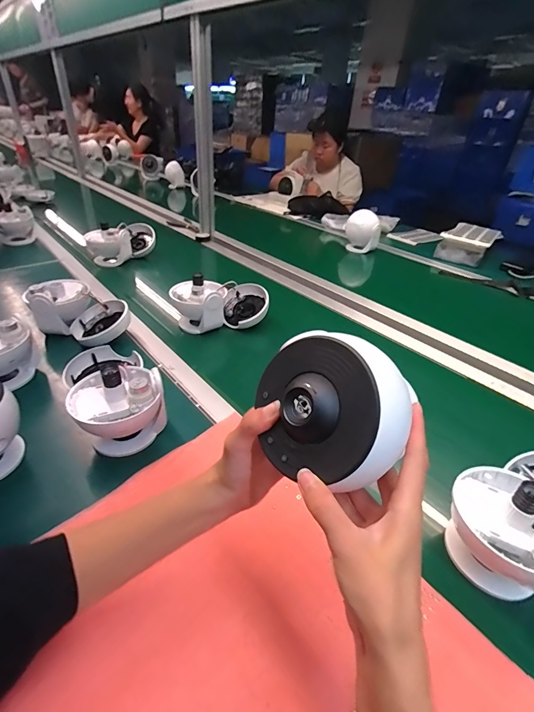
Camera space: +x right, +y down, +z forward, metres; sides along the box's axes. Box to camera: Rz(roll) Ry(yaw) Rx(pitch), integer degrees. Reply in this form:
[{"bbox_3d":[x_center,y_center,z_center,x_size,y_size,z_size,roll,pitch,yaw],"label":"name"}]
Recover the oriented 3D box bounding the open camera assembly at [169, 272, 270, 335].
[{"bbox_3d":[-0.100,-0.122,0.784,0.202,0.107,0.108,-8,35,-17],"label":"open camera assembly"}]

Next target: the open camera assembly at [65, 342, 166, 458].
[{"bbox_3d":[-0.206,0.064,0.500,0.117,0.098,0.115,-14,38,-22],"label":"open camera assembly"}]

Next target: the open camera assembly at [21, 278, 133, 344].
[{"bbox_3d":[-0.367,-0.085,0.716,0.173,0.094,0.118,15,35,17],"label":"open camera assembly"}]

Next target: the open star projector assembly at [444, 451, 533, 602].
[{"bbox_3d":[0.297,0.166,0.391,0.199,0.101,0.114,-13,38,-20],"label":"open star projector assembly"}]

